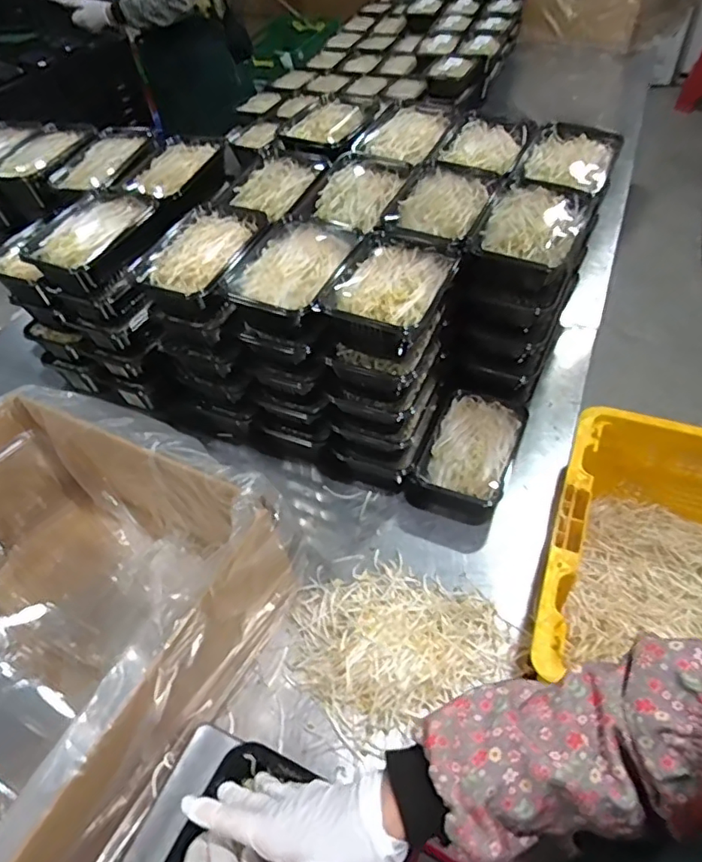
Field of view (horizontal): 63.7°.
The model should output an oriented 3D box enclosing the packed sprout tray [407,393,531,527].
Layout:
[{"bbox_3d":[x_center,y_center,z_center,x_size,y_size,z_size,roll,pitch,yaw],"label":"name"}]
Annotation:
[{"bbox_3d":[0.169,0.033,0.819,0.127,0.071,0.180,17,54,19],"label":"packed sprout tray"}]

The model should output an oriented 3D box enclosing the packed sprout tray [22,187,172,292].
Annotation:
[{"bbox_3d":[-0.356,-0.268,0.799,0.133,0.057,0.179,22,56,23],"label":"packed sprout tray"}]

